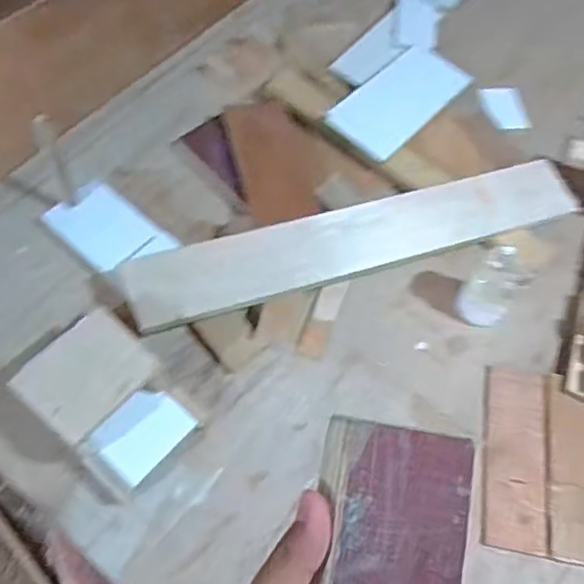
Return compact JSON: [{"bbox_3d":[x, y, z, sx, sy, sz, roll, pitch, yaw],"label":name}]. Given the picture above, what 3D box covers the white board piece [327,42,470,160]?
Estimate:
[{"bbox_3d":[0.172,-0.306,0.915,0.121,0.012,0.253,39,66,16],"label":"white board piece"}]

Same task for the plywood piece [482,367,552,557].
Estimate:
[{"bbox_3d":[0.272,0.196,0.694,0.076,0.007,0.214,11,61,2],"label":"plywood piece"}]

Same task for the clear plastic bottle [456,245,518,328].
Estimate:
[{"bbox_3d":[0.259,-0.006,0.738,0.065,0.099,0.068,2,61,-3],"label":"clear plastic bottle"}]

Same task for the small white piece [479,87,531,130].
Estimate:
[{"bbox_3d":[0.355,-0.306,0.956,0.068,0.005,0.095,-7,62,-7],"label":"small white piece"}]

